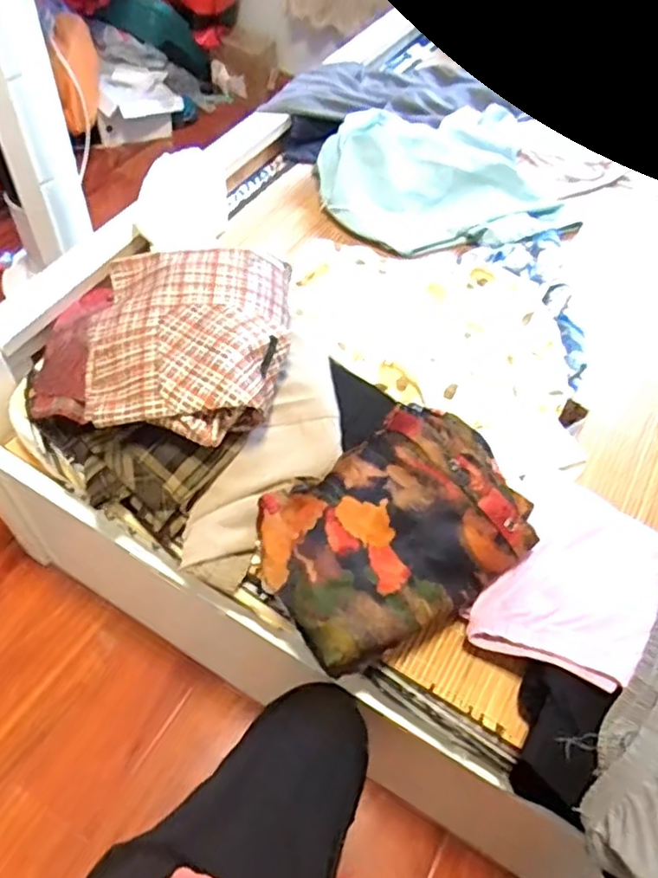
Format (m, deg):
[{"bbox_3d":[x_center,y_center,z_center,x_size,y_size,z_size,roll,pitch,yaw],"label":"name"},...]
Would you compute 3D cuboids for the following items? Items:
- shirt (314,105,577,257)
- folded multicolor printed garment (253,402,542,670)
[{"bbox_3d":[0.199,-0.452,1.088,0.414,0.075,0.308,-22,60,-20],"label":"shirt"},{"bbox_3d":[0.076,0.085,0.691,0.304,0.076,0.217,-30,63,-24],"label":"folded multicolor printed garment"}]

